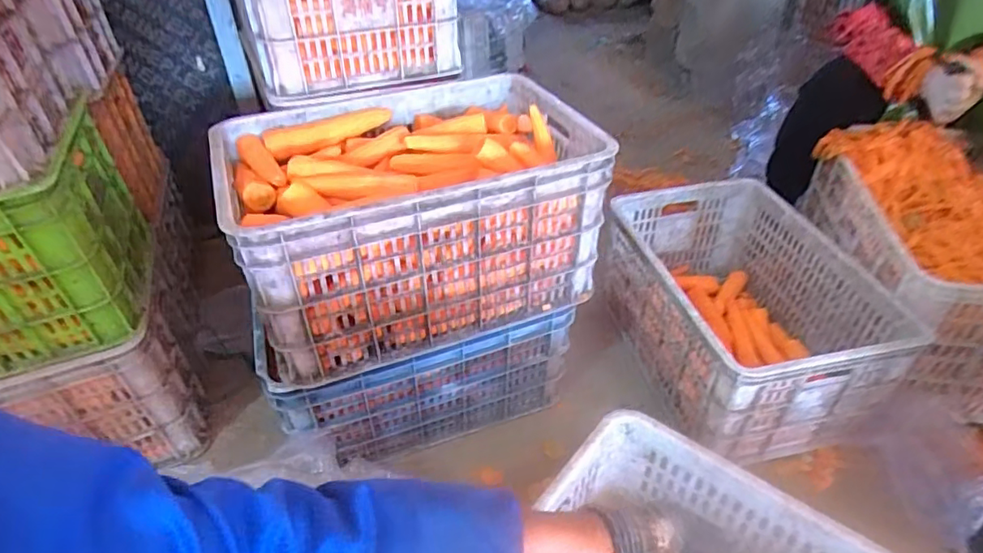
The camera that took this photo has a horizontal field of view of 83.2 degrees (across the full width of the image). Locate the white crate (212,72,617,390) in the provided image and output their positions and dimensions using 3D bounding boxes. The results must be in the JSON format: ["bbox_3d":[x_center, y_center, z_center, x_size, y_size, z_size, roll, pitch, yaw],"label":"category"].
[{"bbox_3d":[-0.130,-0.109,0.892,0.526,0.254,0.378,-15,41,-15],"label":"white crate"}]

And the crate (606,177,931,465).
[{"bbox_3d":[0.470,0.055,1.083,0.356,0.232,0.497,-10,40,-9],"label":"crate"}]

